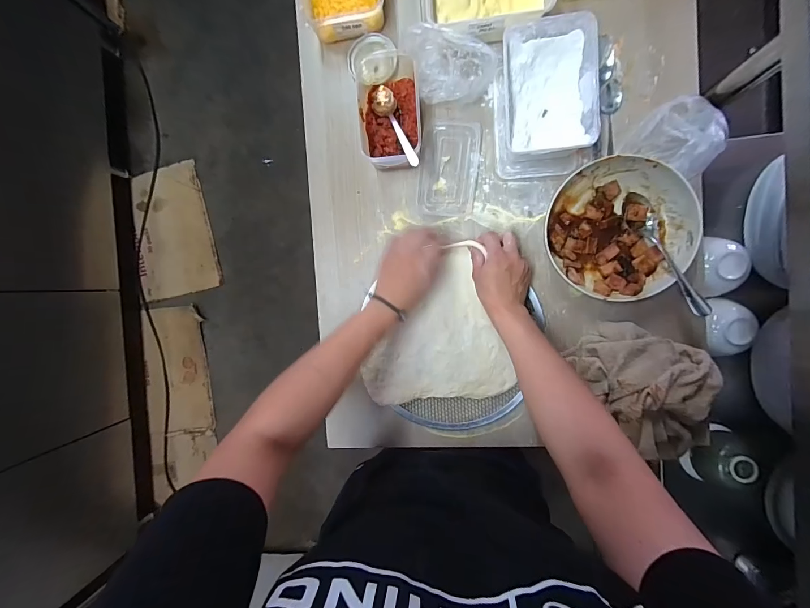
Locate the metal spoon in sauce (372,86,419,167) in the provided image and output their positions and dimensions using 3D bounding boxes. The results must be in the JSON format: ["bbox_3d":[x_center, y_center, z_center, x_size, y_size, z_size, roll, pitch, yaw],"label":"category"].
[{"bbox_3d":[-0.017,-0.268,0.520,0.036,0.023,0.181,-22,57,8],"label":"metal spoon in sauce"}]

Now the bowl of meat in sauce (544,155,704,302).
[{"bbox_3d":[0.308,-0.109,0.503,0.182,0.043,0.194,0,93,8],"label":"bowl of meat in sauce"}]

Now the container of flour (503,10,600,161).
[{"bbox_3d":[0.203,-0.297,0.495,0.117,0.063,0.172,-5,92,8],"label":"container of flour"}]

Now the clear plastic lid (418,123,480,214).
[{"bbox_3d":[0.071,-0.215,0.553,0.088,0.004,0.146,8,94,7],"label":"clear plastic lid"}]

